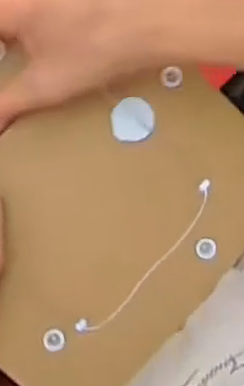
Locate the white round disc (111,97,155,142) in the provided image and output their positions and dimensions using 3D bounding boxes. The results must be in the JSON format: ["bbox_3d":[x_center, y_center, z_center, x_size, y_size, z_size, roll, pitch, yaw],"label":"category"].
[{"bbox_3d":[0.007,-0.046,0.431,0.026,0.005,0.026,0,95,0],"label":"white round disc"}]

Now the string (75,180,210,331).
[{"bbox_3d":[0.018,0.043,0.437,0.017,0.015,0.123,42,94,-3],"label":"string"}]

